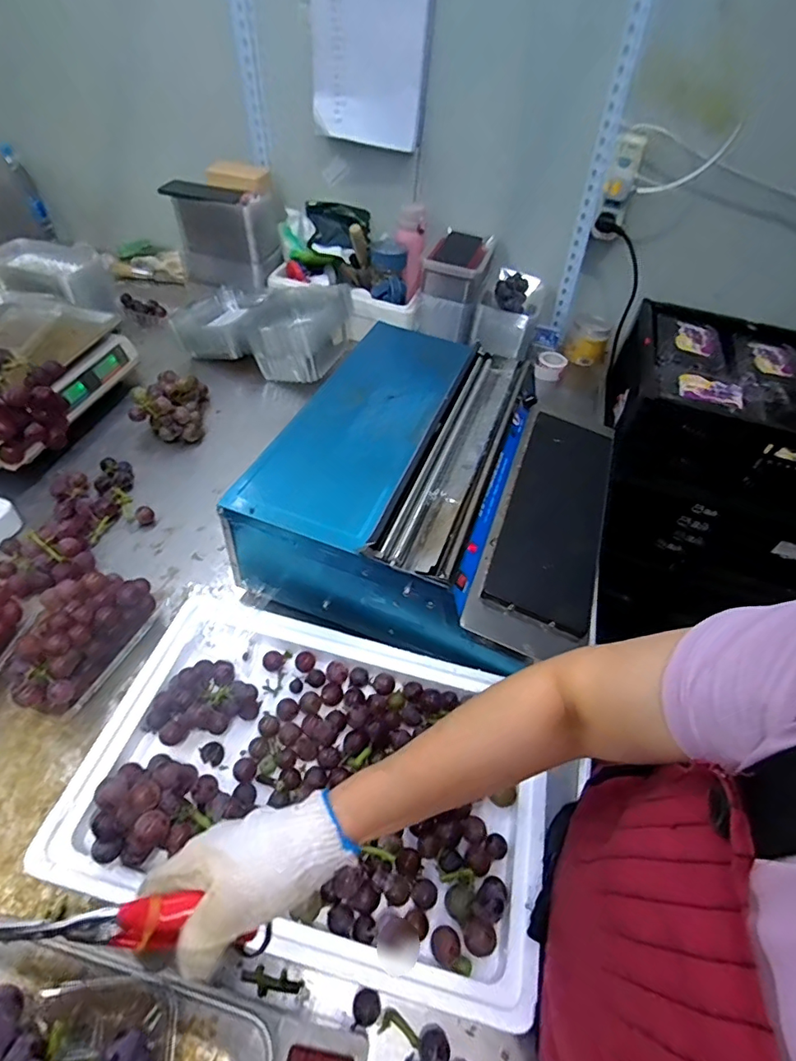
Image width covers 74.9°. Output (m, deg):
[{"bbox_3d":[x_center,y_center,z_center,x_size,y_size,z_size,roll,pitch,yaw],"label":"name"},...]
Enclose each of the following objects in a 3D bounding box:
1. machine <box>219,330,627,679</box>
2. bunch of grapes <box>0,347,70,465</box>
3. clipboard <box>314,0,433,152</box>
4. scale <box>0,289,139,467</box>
[{"bbox_3d":[0.077,-0.073,0.754,0.443,0.166,0.488,18,50,9],"label":"machine"},{"bbox_3d":[-0.476,-0.154,0.662,0.105,0.126,0.091,-17,54,-20],"label":"bunch of grapes"},{"bbox_3d":[-0.051,-0.893,0.925,0.214,0.323,0.028,16,45,8],"label":"clipboard"},{"bbox_3d":[-0.659,-0.262,0.879,0.284,0.103,0.346,12,49,4],"label":"scale"}]

